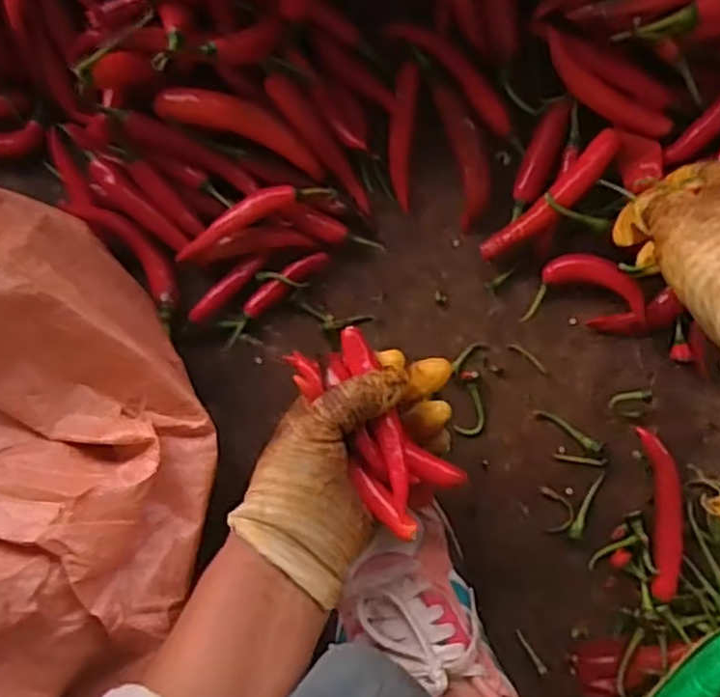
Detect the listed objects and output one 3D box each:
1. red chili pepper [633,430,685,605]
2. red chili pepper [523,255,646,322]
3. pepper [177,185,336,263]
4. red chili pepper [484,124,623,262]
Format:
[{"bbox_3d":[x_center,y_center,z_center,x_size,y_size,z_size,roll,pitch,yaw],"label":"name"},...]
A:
[{"bbox_3d":[0.192,0.104,0.471,0.022,0.020,0.104,-3,90,6],"label":"red chili pepper"},{"bbox_3d":[0.145,-0.038,0.473,0.071,0.020,0.040,4,91,6],"label":"red chili pepper"},{"bbox_3d":[-0.072,-0.088,0.484,0.108,0.017,0.019,-24,88,5],"label":"pepper"},{"bbox_3d":[0.121,-0.094,0.462,0.108,0.021,0.018,-44,87,5],"label":"red chili pepper"}]

